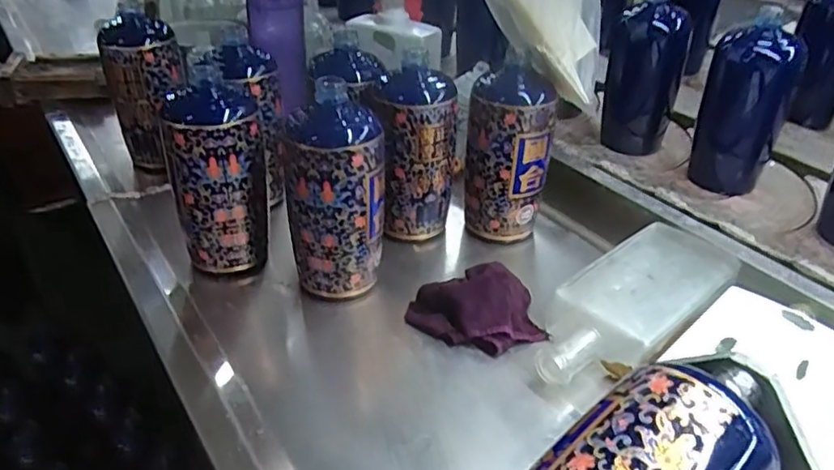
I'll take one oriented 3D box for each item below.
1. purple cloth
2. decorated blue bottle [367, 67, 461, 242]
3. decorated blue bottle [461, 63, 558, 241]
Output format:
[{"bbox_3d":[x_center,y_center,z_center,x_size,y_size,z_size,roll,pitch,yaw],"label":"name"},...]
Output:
[{"bbox_3d":[0.050,0.059,0.523,0.112,0.038,0.078,-5,34,-8],"label":"purple cloth"},{"bbox_3d":[-0.001,-0.077,0.609,0.082,0.164,0.061,-1,34,-2],"label":"decorated blue bottle"},{"bbox_3d":[0.089,-0.080,0.616,0.078,0.169,0.065,-8,35,-12],"label":"decorated blue bottle"}]

